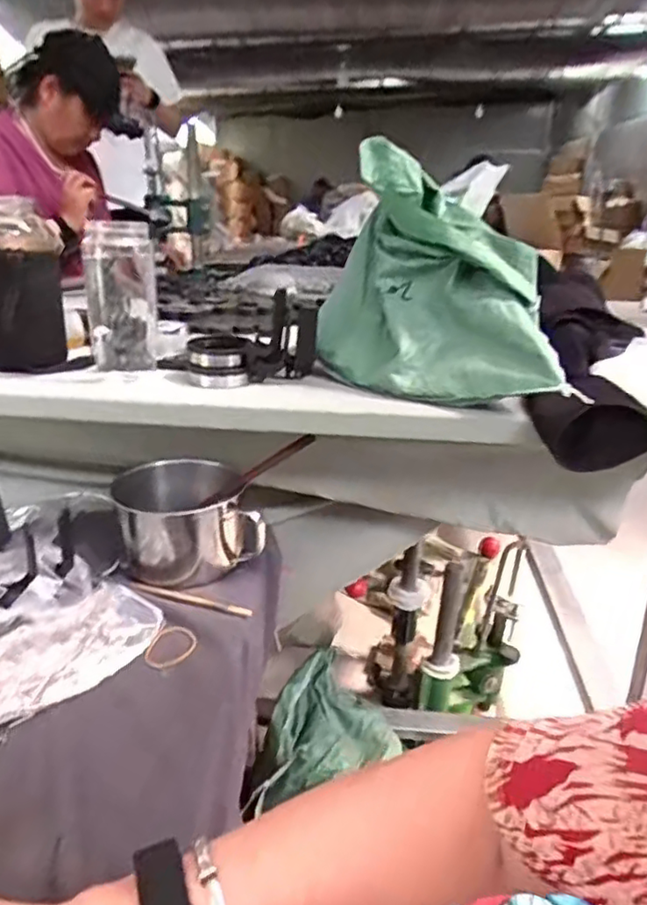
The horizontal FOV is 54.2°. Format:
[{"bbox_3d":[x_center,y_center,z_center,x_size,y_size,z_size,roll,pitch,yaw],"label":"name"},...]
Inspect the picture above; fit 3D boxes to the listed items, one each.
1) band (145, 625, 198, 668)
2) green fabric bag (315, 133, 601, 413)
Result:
[{"bbox_3d":[-0.134,0.170,0.554,0.036,0.004,0.051,22,29,17],"label":"band"},{"bbox_3d":[0.131,-0.174,0.639,0.271,0.214,0.129,20,28,39],"label":"green fabric bag"}]

